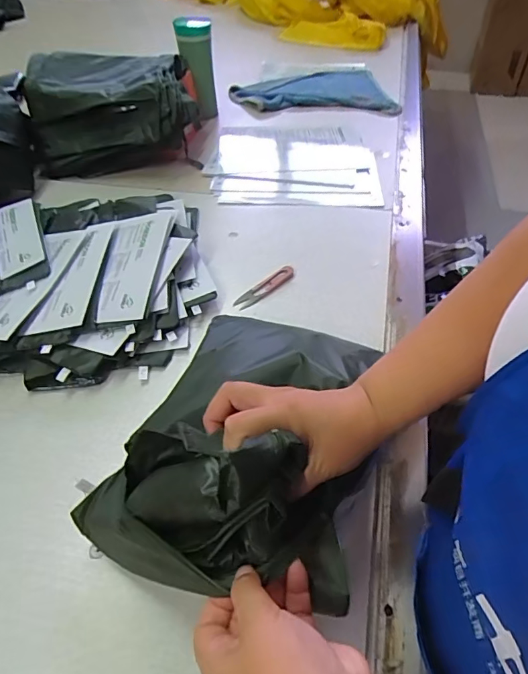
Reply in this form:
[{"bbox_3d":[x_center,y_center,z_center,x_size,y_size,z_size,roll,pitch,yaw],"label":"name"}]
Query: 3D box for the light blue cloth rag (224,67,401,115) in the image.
[{"bbox_3d":[0.115,-0.645,1.177,0.395,0.031,0.323,-5,48,-4],"label":"light blue cloth rag"}]

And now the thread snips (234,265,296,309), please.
[{"bbox_3d":[0.002,-0.069,0.635,0.102,0.008,0.025,-37,57,-28],"label":"thread snips"}]

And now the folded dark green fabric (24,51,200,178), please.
[{"bbox_3d":[-0.284,-0.424,0.870,0.313,0.142,0.238,-3,48,-1],"label":"folded dark green fabric"}]

